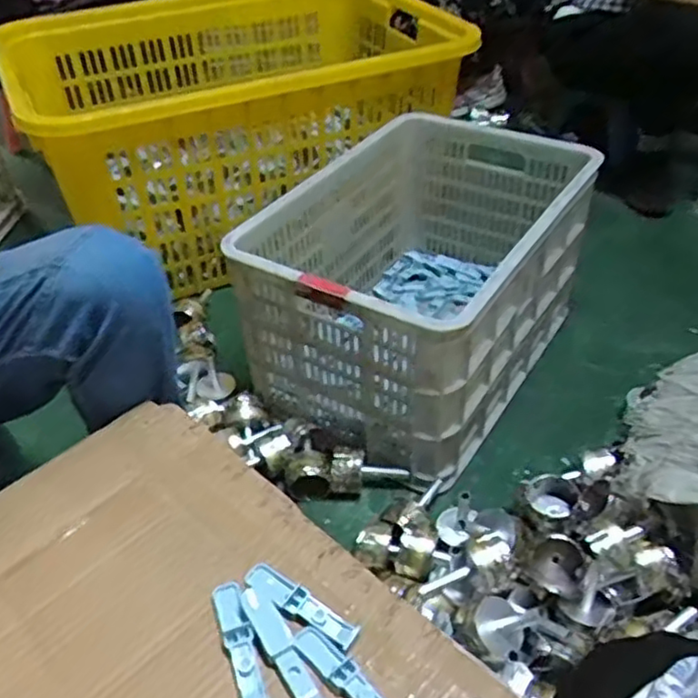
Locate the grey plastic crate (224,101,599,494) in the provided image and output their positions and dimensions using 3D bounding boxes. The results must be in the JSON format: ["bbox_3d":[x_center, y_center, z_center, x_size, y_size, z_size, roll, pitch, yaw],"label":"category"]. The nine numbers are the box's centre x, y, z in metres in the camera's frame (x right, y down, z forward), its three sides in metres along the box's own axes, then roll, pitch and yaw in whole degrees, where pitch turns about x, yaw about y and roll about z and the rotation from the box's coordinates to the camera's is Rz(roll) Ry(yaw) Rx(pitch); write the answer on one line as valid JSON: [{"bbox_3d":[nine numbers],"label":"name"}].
[{"bbox_3d":[0.120,-0.120,1.093,0.385,0.294,0.555,22,46,25],"label":"grey plastic crate"}]

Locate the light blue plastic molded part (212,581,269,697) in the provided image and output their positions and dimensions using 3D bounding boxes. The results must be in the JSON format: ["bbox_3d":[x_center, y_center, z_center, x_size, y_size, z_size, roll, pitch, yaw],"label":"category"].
[{"bbox_3d":[-0.079,0.212,0.502,0.021,0.006,0.097,-15,43,-14],"label":"light blue plastic molded part"}]

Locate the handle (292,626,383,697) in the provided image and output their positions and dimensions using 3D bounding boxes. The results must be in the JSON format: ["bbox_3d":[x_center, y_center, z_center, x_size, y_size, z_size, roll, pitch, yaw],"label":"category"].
[{"bbox_3d":[0.000,0.231,0.487,0.096,0.010,0.022,31,51,32],"label":"handle"}]

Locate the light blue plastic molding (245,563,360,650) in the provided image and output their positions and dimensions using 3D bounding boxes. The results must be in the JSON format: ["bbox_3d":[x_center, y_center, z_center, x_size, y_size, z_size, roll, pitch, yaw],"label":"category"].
[{"bbox_3d":[-0.037,0.195,0.530,0.096,0.014,0.024,26,48,28],"label":"light blue plastic molding"}]

